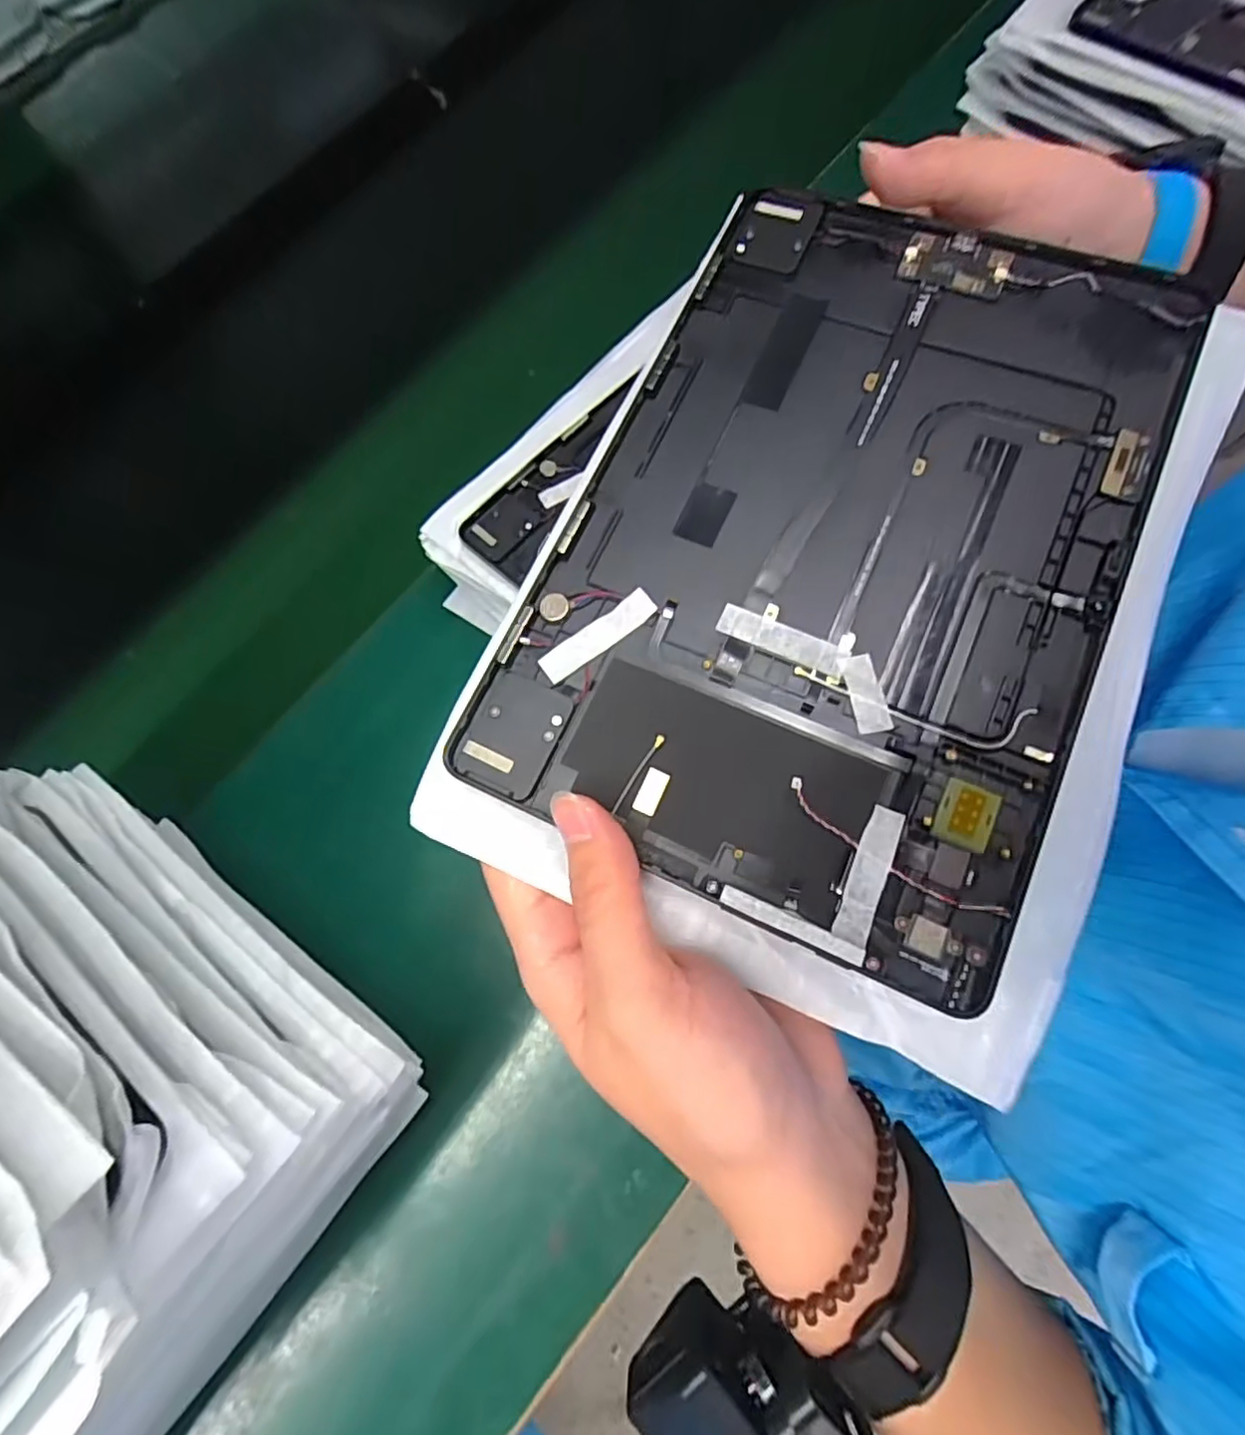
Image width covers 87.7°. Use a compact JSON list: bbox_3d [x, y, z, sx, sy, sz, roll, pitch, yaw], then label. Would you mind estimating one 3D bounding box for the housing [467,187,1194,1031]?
[{"bbox_3d":[0.070,-0.062,0.212,0.167,0.014,0.248,24,76,8],"label":"housing"}]

